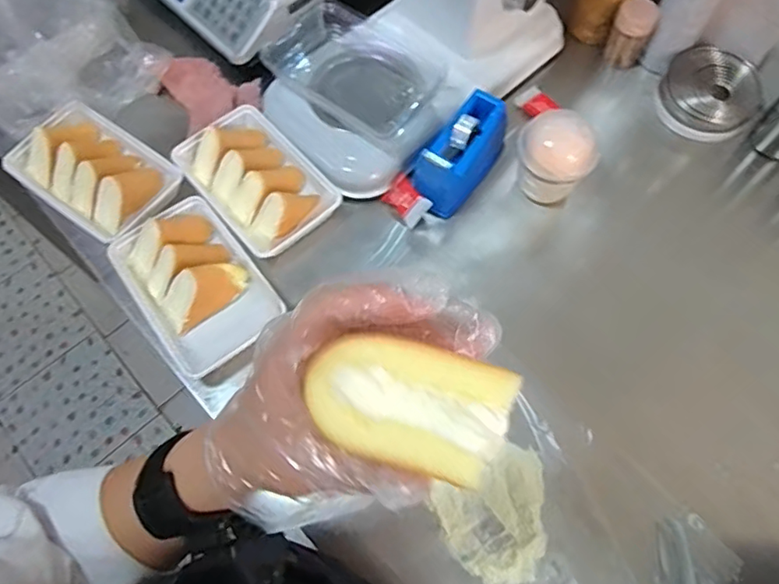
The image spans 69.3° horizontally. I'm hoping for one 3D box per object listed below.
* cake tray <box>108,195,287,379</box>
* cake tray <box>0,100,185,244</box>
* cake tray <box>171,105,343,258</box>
[{"bbox_3d":[-0.228,-0.015,0.655,0.136,0.054,0.196,-35,70,-14],"label":"cake tray"},{"bbox_3d":[-0.376,-0.157,0.725,0.207,0.054,0.142,33,70,14],"label":"cake tray"},{"bbox_3d":[-0.166,-0.146,0.714,0.138,0.052,0.204,-40,71,-16],"label":"cake tray"}]

